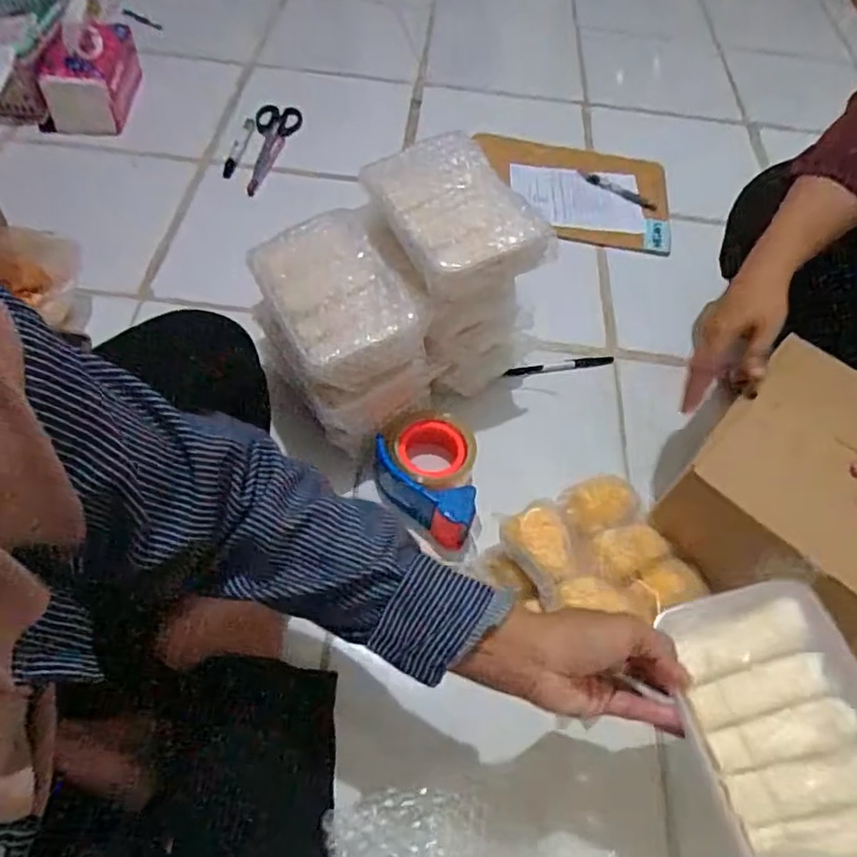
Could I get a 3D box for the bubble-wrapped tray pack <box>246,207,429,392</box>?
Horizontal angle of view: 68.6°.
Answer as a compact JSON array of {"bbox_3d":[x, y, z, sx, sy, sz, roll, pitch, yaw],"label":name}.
[{"bbox_3d":[-0.091,-0.132,0.628,0.131,0.053,0.182,-23,62,-19],"label":"bubble-wrapped tray pack"}]

